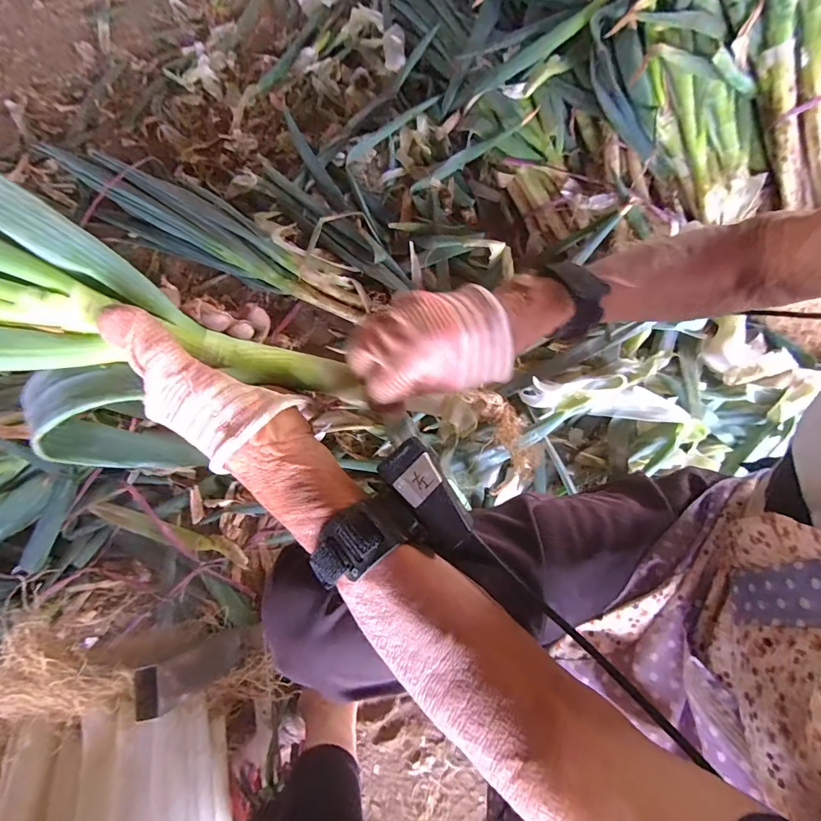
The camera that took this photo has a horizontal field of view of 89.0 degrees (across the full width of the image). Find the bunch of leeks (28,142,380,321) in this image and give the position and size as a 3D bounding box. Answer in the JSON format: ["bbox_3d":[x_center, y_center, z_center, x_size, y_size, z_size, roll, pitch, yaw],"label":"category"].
[{"bbox_3d":[-0.423,-0.361,0.858,0.791,0.081,0.143,27,76,9],"label":"bunch of leeks"}]

